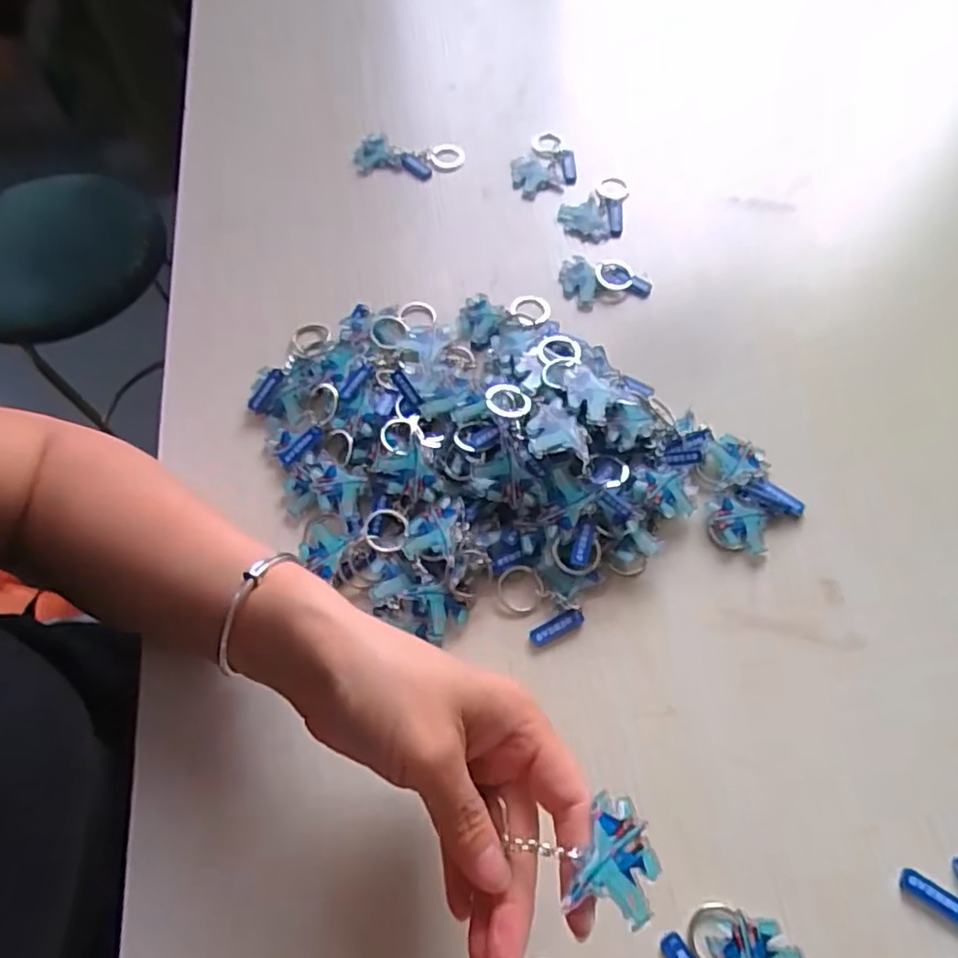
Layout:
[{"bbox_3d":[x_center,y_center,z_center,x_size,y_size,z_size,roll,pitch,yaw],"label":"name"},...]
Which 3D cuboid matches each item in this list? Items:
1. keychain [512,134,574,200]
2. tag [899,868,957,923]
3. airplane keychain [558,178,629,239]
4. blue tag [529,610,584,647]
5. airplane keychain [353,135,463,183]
[{"bbox_3d":[0.049,-0.242,0.494,0.048,0.016,0.061,-2,63,-1],"label":"keychain"},{"bbox_3d":[0.197,0.179,0.272,0.031,0.004,0.010,28,66,13],"label":"tag"},{"bbox_3d":[0.086,-0.203,0.475,0.047,0.015,0.058,11,64,6],"label":"airplane keychain"},{"bbox_3d":[0.040,0.076,0.326,0.029,0.004,0.008,-24,65,-12],"label":"blue tag"},{"bbox_3d":[-0.055,-0.249,0.498,0.083,0.021,0.035,7,63,4],"label":"airplane keychain"}]

